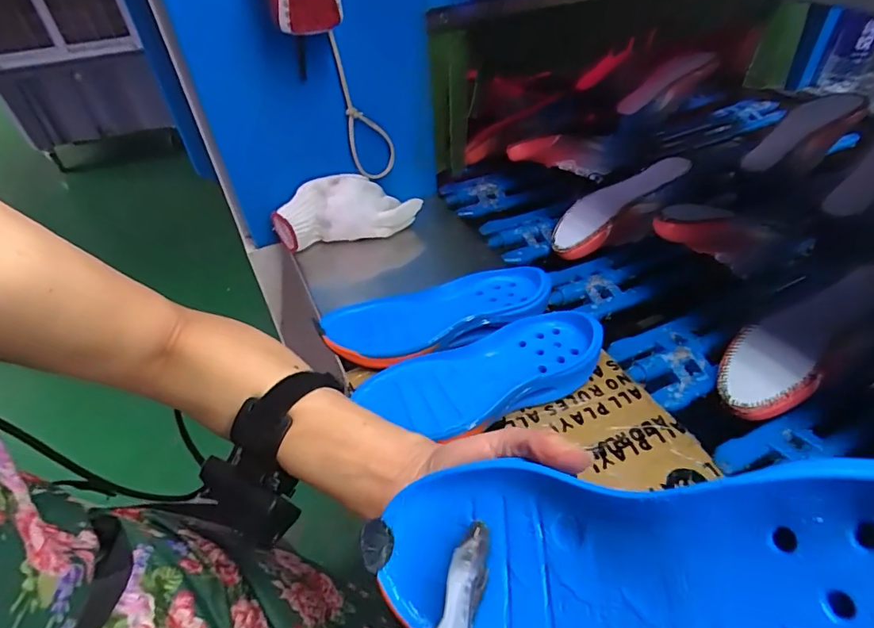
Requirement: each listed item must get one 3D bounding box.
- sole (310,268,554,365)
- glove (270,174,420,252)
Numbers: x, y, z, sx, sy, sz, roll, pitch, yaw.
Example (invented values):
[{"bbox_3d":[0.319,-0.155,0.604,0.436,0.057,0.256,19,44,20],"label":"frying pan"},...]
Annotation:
[{"bbox_3d":[-0.001,0.001,0.504,0.231,0.034,0.093,-8,43,-8],"label":"sole"},{"bbox_3d":[-0.118,-0.138,0.644,0.188,0.070,0.067,-7,42,-7],"label":"glove"}]

